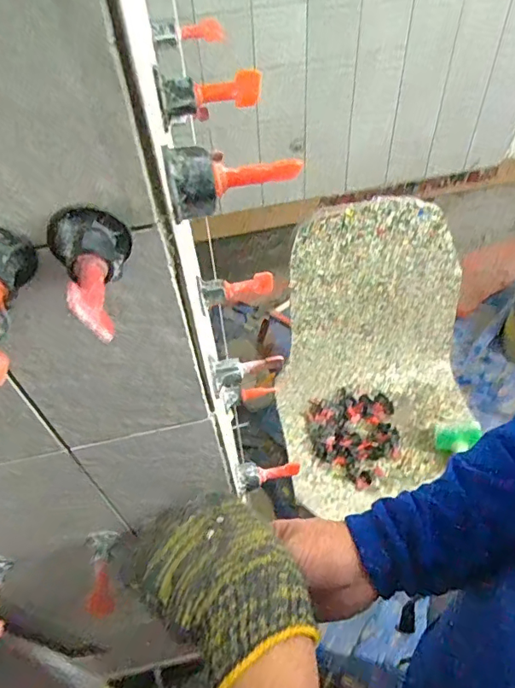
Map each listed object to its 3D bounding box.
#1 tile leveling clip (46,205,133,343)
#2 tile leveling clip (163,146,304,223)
[{"bbox_3d":[-0.058,-0.028,0.179,0.029,0.024,0.051,-21,51,-12],"label":"tile leveling clip"},{"bbox_3d":[-0.012,-0.076,0.215,0.058,0.024,0.023,-18,51,-10],"label":"tile leveling clip"}]

